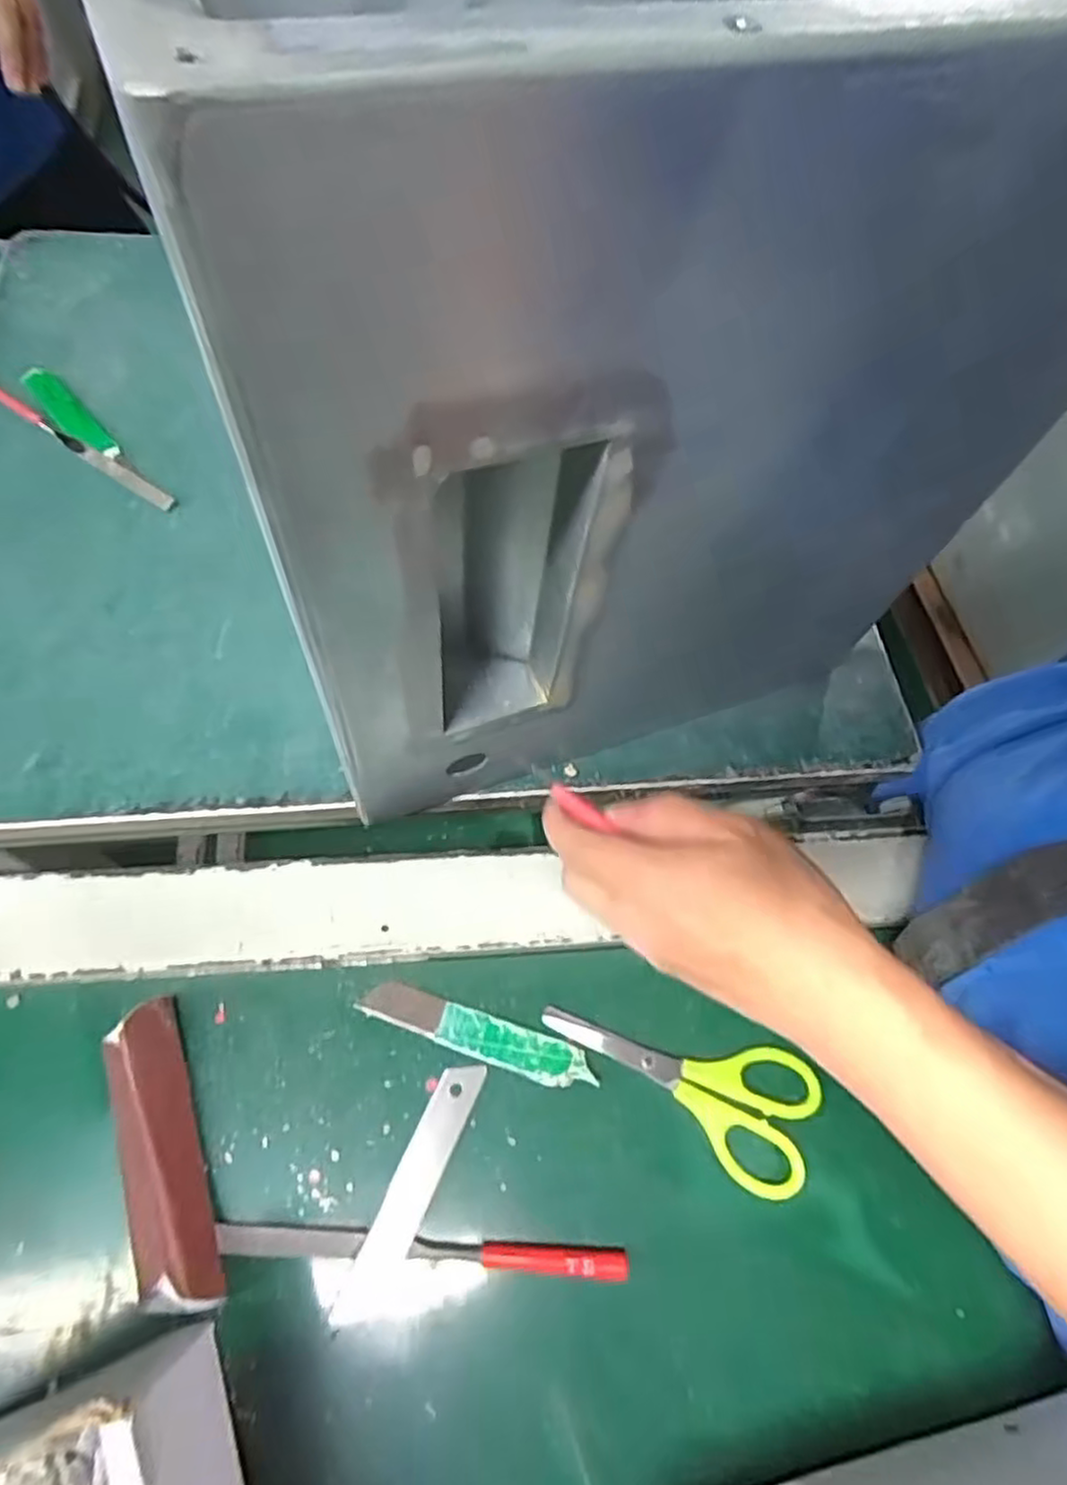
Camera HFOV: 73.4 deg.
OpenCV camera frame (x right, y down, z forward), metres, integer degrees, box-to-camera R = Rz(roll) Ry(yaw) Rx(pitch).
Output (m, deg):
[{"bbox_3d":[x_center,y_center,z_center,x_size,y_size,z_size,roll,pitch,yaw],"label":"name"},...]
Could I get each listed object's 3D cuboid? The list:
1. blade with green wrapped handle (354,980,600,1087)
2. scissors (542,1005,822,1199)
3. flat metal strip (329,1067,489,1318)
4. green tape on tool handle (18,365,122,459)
[{"bbox_3d":[-0.026,0.136,0.333,0.110,0.004,0.019,19,63,3],"label":"blade with green wrapped handle"},{"bbox_3d":[0.065,0.158,0.330,0.128,0.004,0.057,19,63,2],"label":"scissors"},{"bbox_3d":[-0.051,0.190,0.307,0.018,0.004,0.102,22,63,11],"label":"flat metal strip"},{"bbox_3d":[-0.314,-0.223,0.482,0.021,0.004,0.101,-39,74,-22],"label":"green tape on tool handle"}]

